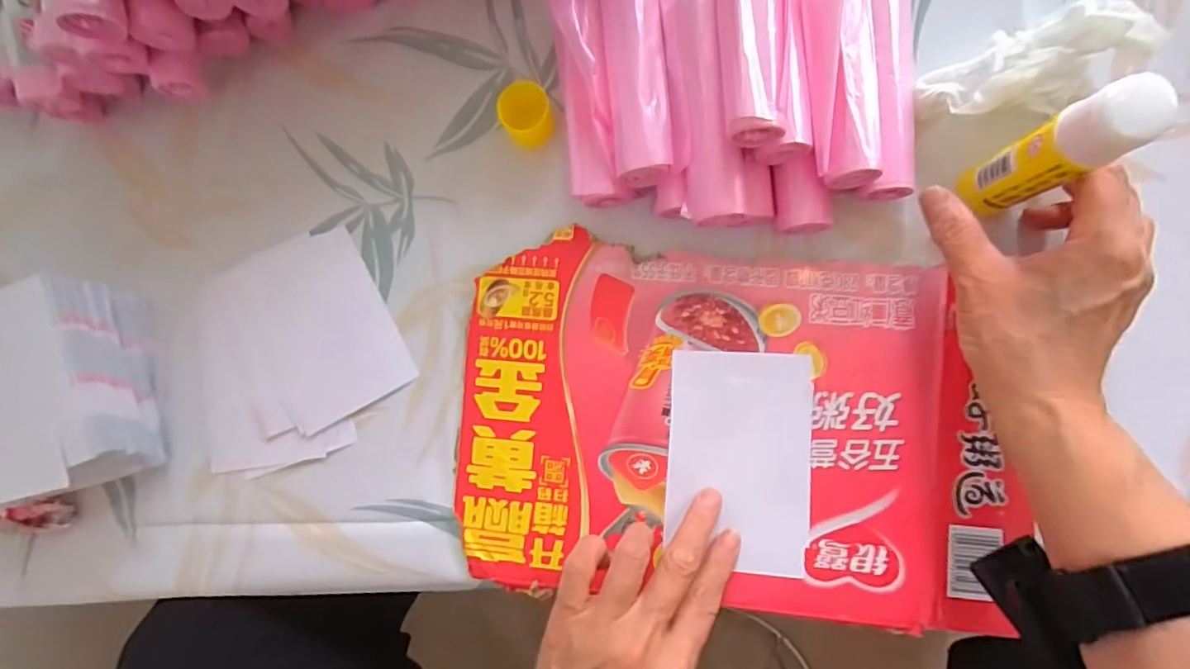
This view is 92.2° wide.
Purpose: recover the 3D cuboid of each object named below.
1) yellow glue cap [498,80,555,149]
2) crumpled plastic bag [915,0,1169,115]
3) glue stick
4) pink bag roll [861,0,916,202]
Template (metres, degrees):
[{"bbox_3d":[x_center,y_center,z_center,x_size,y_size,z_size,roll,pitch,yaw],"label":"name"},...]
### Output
[{"bbox_3d":[-0.039,-0.127,0.338,0.028,0.033,0.030,0,88,5],"label":"yellow glue cap"},{"bbox_3d":[0.235,-0.142,0.303,0.107,0.044,0.050,-25,86,4],"label":"crumpled plastic bag"},{"bbox_3d":[0.207,-0.081,0.265,0.020,0.102,0.027,-33,84,-3],"label":"glue stick"},{"bbox_3d":[0.164,-0.137,0.321,0.025,0.024,0.124,2,88,5],"label":"pink bag roll"}]

